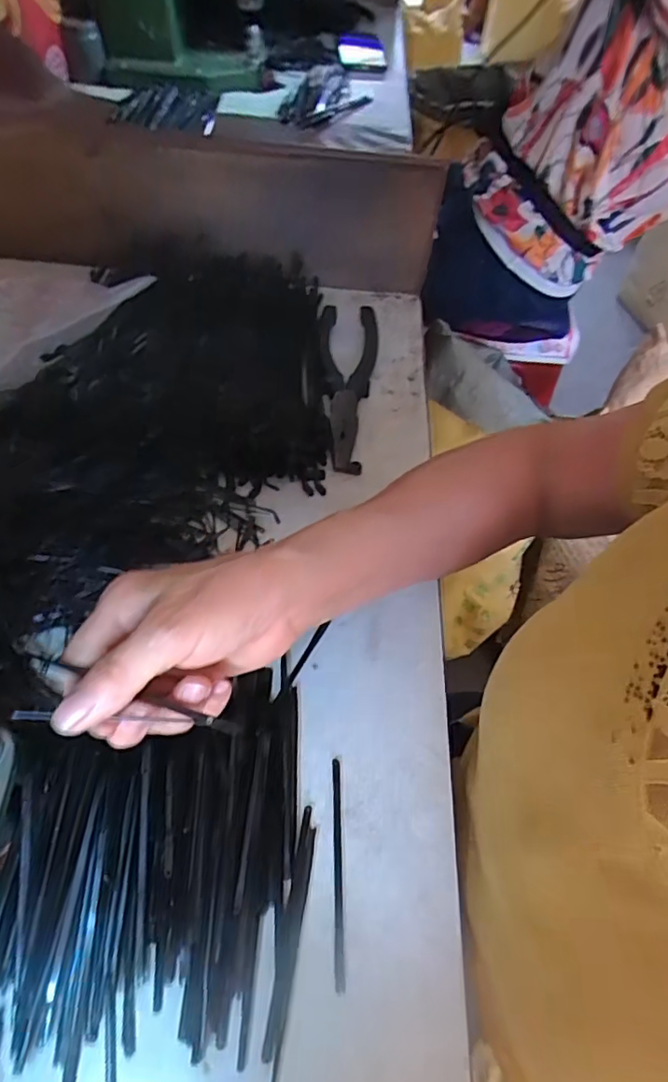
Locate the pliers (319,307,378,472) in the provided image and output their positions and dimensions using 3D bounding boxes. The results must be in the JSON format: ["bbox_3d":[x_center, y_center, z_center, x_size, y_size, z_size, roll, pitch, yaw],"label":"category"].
[{"bbox_3d":[0.010,-0.132,0.479,0.049,0.018,0.179,5,55,-2],"label":"pliers"}]

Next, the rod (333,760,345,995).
[{"bbox_3d":[0.002,0.161,0.288,0.005,0.007,0.098,2,55,-4],"label":"rod"}]

